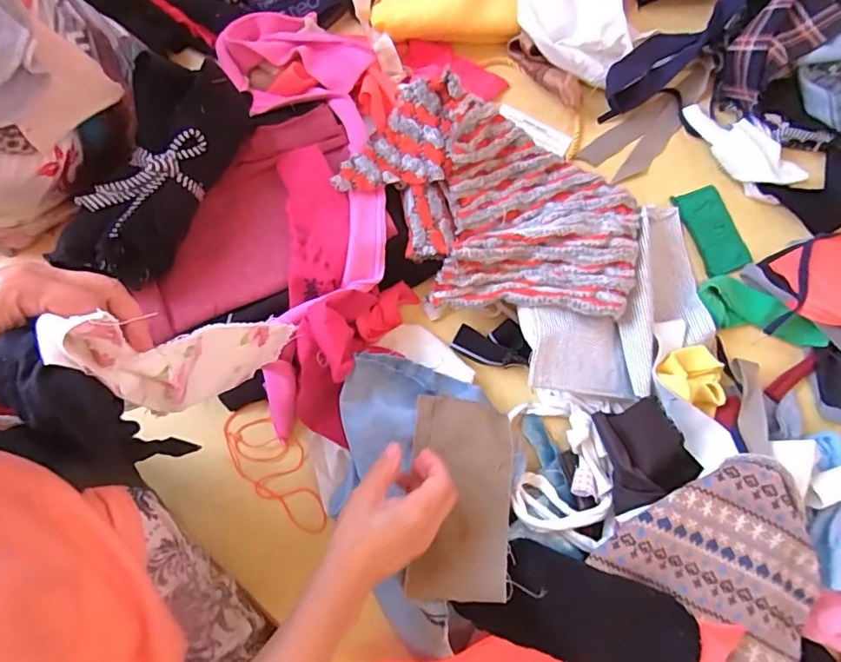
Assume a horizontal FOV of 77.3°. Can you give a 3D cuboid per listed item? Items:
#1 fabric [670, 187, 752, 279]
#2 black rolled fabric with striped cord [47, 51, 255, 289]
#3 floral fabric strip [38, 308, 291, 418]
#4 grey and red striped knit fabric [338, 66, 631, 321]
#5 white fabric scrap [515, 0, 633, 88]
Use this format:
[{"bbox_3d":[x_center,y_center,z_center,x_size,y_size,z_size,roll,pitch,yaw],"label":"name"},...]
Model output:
[{"bbox_3d":[0.332,-0.113,0.601,0.054,0.012,0.101,-19,81,-5],"label":"fabric"},{"bbox_3d":[-0.235,-0.140,0.473,0.070,0.090,0.213,23,80,3],"label":"black rolled fabric with striped cord"},{"bbox_3d":[-0.174,0.022,0.386,0.070,0.210,0.047,-27,78,16],"label":"floral fabric strip"},{"bbox_3d":[0.071,-0.115,0.500,0.294,0.076,0.176,24,80,3],"label":"grey and red striped knit fabric"},{"bbox_3d":[0.169,-0.371,0.608,0.113,0.056,0.174,-5,80,-2],"label":"white fabric scrap"}]

